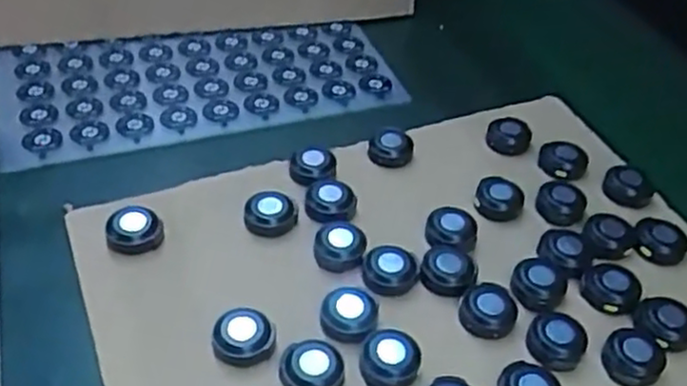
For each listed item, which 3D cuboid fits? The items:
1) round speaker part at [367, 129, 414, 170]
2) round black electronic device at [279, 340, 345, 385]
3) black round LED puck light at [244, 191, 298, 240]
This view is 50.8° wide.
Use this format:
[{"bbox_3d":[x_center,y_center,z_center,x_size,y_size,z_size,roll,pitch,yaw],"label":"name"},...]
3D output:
[{"bbox_3d":[0.032,-0.031,0.480,0.028,0.016,0.028,1,43,-1],"label":"round speaker part"},{"bbox_3d":[-0.016,0.084,0.350,0.028,0.012,0.031,-17,47,-20],"label":"round black electronic device"},{"bbox_3d":[-0.043,0.012,0.425,0.030,0.013,0.025,-2,43,-5],"label":"black round LED puck light"}]

